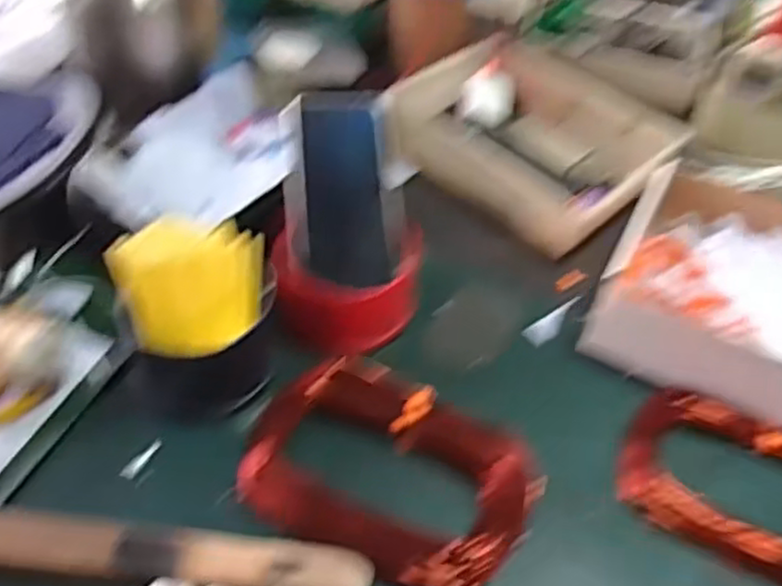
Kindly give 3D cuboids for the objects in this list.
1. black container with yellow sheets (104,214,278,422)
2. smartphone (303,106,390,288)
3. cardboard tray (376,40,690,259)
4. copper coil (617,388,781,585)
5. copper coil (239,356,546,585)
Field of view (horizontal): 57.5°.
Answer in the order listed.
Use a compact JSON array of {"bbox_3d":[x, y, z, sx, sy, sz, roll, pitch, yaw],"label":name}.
[{"bbox_3d":[-0.132,0.015,0.494,0.104,0.088,0.102,-9,50,-12],"label":"black container with yellow sheets"},{"bbox_3d":[-0.035,-0.074,0.548,0.060,0.005,0.137,-1,84,-22],"label":"smartphone"},{"bbox_3d":[0.154,-0.165,0.723,0.241,0.066,0.241,36,55,25],"label":"cardboard tray"},{"bbox_3d":[0.245,0.128,0.472,0.178,0.034,0.108,26,52,17],"label":"copper coil"},{"bbox_3d":[0.000,0.114,0.461,0.182,0.036,0.124,19,50,12],"label":"copper coil"}]

